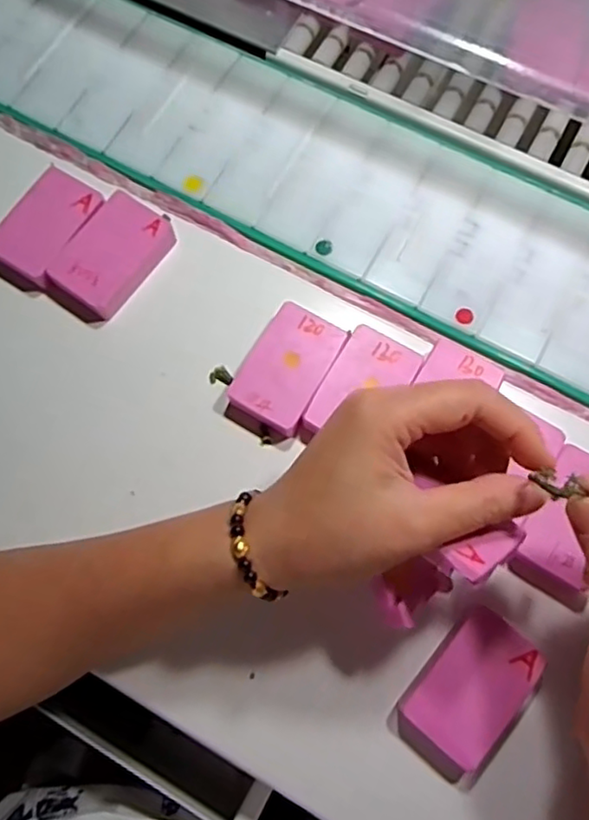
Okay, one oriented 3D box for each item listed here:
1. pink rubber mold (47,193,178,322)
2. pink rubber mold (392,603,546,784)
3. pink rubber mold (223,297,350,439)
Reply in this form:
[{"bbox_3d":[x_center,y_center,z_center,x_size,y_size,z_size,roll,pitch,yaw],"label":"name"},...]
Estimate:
[{"bbox_3d":[-0.113,-0.097,0.397,0.048,0.013,0.076,31,76,9],"label":"pink rubber mold"},{"bbox_3d":[0.088,0.143,0.322,0.051,0.023,0.076,39,78,11],"label":"pink rubber mold"},{"bbox_3d":[-0.004,-0.024,0.371,0.045,0.017,0.070,28,76,8],"label":"pink rubber mold"}]

